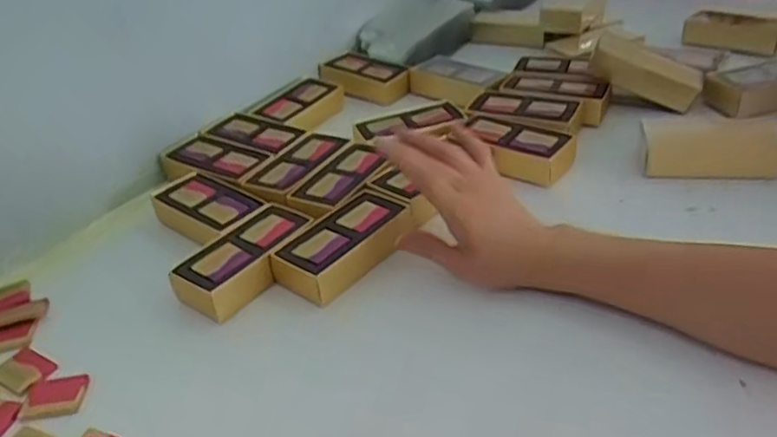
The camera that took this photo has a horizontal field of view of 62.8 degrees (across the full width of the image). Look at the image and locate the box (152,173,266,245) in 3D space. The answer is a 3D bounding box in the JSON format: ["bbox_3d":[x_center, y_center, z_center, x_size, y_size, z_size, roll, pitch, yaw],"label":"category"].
[{"bbox_3d":[-0.173,-0.008,0.603,0.110,0.028,0.061,23,44,36],"label":"box"}]

